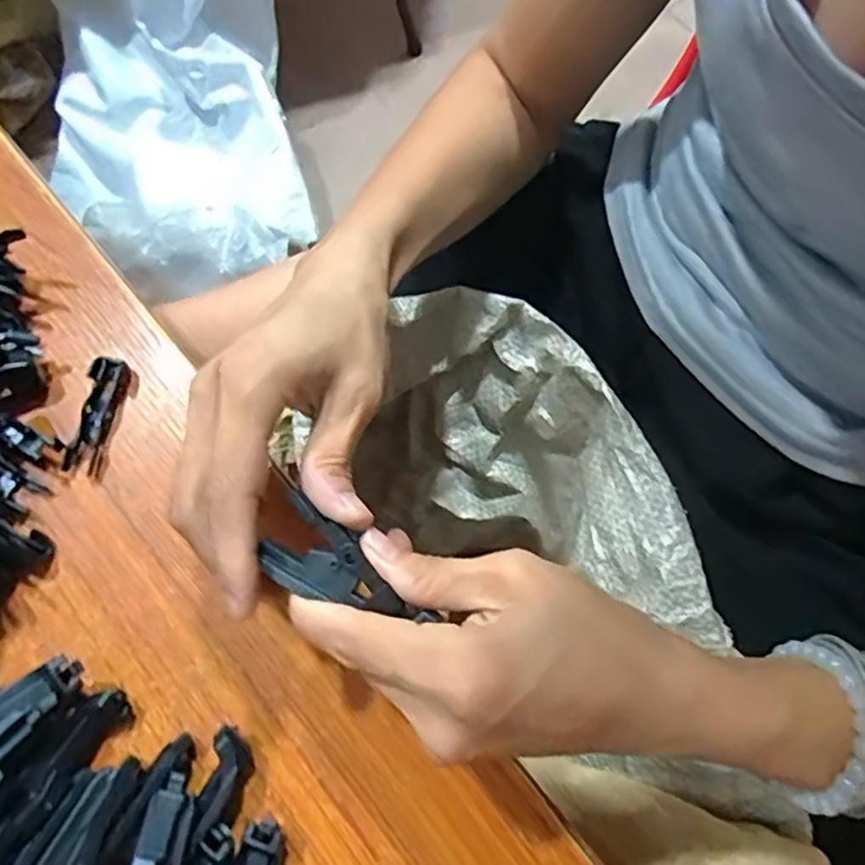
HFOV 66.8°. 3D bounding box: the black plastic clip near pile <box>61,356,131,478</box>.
[{"bbox_3d":[-0.153,-0.007,0.299,0.016,0.009,0.054,8,74,3],"label":"black plastic clip near pile"}]

